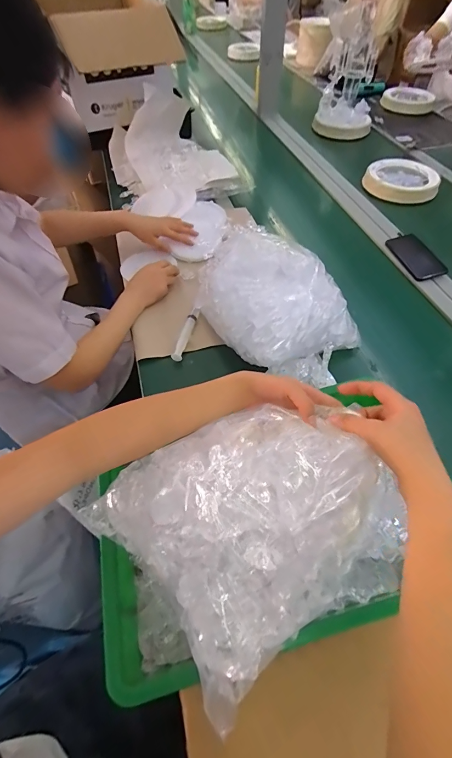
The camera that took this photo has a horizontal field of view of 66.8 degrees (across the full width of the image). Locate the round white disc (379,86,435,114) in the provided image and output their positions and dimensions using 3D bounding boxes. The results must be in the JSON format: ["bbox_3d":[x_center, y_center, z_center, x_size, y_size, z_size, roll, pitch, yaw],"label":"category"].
[{"bbox_3d":[0.748,-1.149,1.409,0.204,0.050,0.201,0,54,1],"label":"round white disc"}]

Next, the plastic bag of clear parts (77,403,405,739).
[{"bbox_3d":[0.016,0.132,0.321,0.245,0.118,0.211,-25,60,-18],"label":"plastic bag of clear parts"}]

